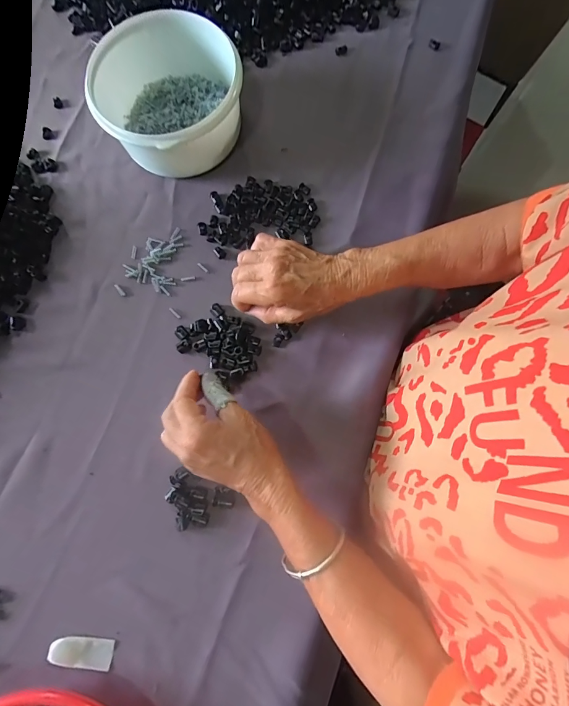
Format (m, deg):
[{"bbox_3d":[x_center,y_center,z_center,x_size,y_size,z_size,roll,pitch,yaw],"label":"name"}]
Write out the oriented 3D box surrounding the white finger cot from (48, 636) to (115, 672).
[{"bbox_3d":[-0.192,0.282,0.337,0.056,0.008,0.024,8,79,2],"label":"white finger cot"}]

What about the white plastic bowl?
[{"bbox_3d":[-0.128,-0.283,0.411,0.147,0.081,0.153,0,79,0],"label":"white plastic bowl"}]

